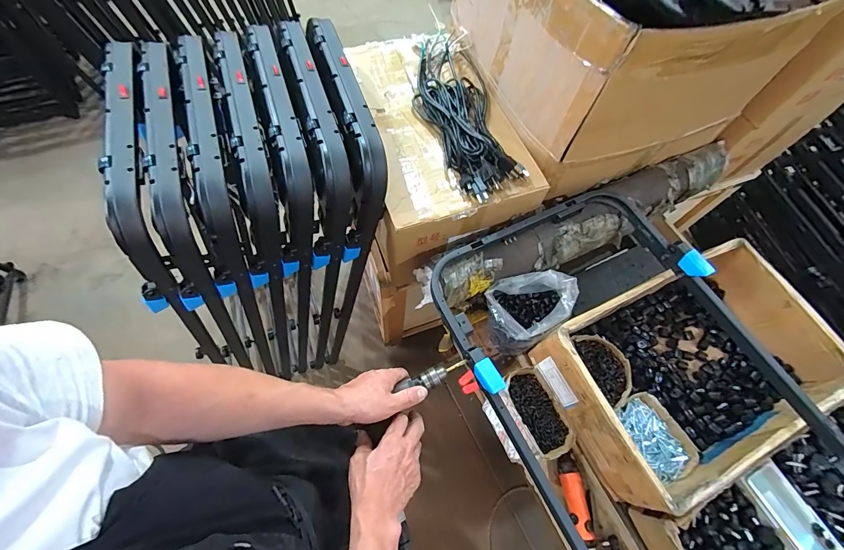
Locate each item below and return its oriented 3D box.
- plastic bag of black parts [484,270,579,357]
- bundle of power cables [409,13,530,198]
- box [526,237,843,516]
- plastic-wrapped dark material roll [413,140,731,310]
[{"bbox_3d":[0.234,0.089,0.828,0.183,0.163,0.131,-8,64,-8],"label":"plastic bag of black parts"},{"bbox_3d":[0.083,-0.371,0.822,0.176,0.049,0.488,-10,65,-9],"label":"bundle of power cables"},{"bbox_3d":[0.550,0.188,0.776,0.520,0.168,0.344,-22,67,-14],"label":"box"},{"bbox_3d":[0.393,-0.131,0.839,0.861,0.089,0.125,-24,67,-15],"label":"plastic-wrapped dark material roll"}]

